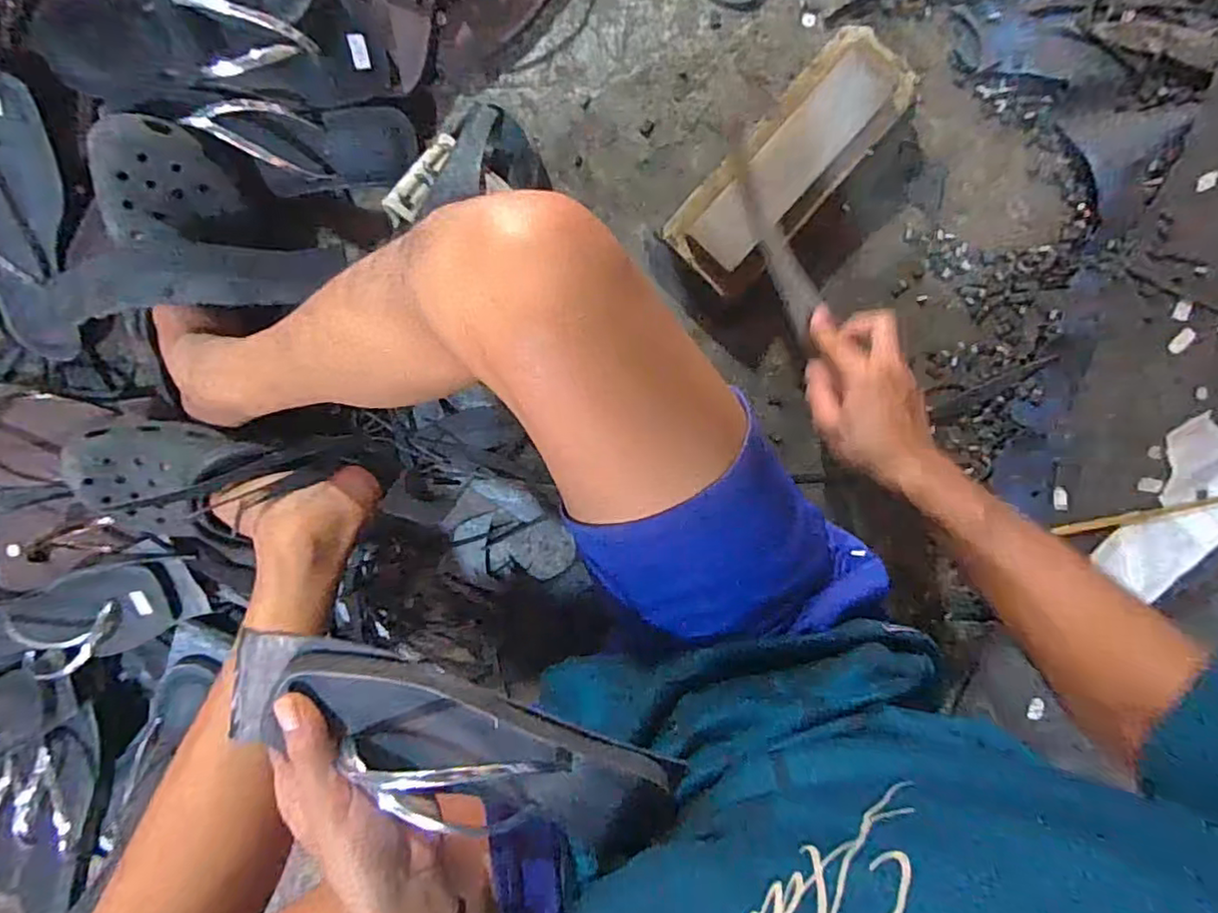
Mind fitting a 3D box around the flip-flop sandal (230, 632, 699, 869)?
[{"bbox_3d":[-0.084,0.168,0.354,0.255,0.037,0.078,26,98,-10],"label":"flip-flop sandal"}]

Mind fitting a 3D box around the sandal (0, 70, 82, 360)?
[{"bbox_3d":[-0.500,-0.183,0.512,0.081,0.054,0.241,17,123,-1],"label":"sandal"}]

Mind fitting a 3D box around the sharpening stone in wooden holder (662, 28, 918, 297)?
[{"bbox_3d":[0.155,-0.250,0.541,0.087,0.068,0.235,43,97,-5],"label":"sharpening stone in wooden holder"}]

